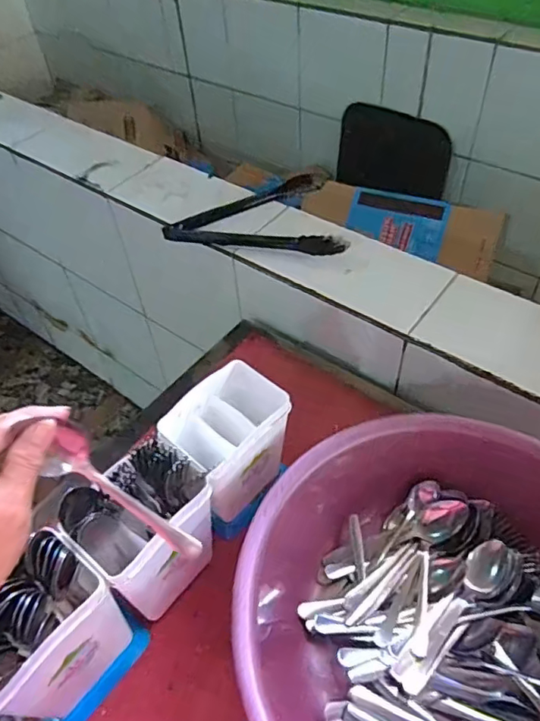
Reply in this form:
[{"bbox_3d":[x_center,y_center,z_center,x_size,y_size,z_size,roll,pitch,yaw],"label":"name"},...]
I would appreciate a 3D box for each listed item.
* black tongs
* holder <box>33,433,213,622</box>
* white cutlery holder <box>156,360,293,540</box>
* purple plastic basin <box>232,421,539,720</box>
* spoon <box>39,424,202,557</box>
[{"bbox_3d":[-0.012,-0.250,0.872,0.280,0.032,0.204,5,50,8],"label":"black tongs"},{"bbox_3d":[-0.121,0.177,0.547,0.084,0.165,0.121,31,58,26],"label":"holder"},{"bbox_3d":[-0.046,0.100,0.614,0.094,0.142,0.123,33,59,28],"label":"white cutlery holder"},{"bbox_3d":[0.167,0.244,0.501,0.380,0.120,0.364,-2,50,2],"label":"purple plastic basin"},{"bbox_3d":[-0.094,0.097,0.359,0.022,0.152,0.024,-11,44,31],"label":"spoon"}]

